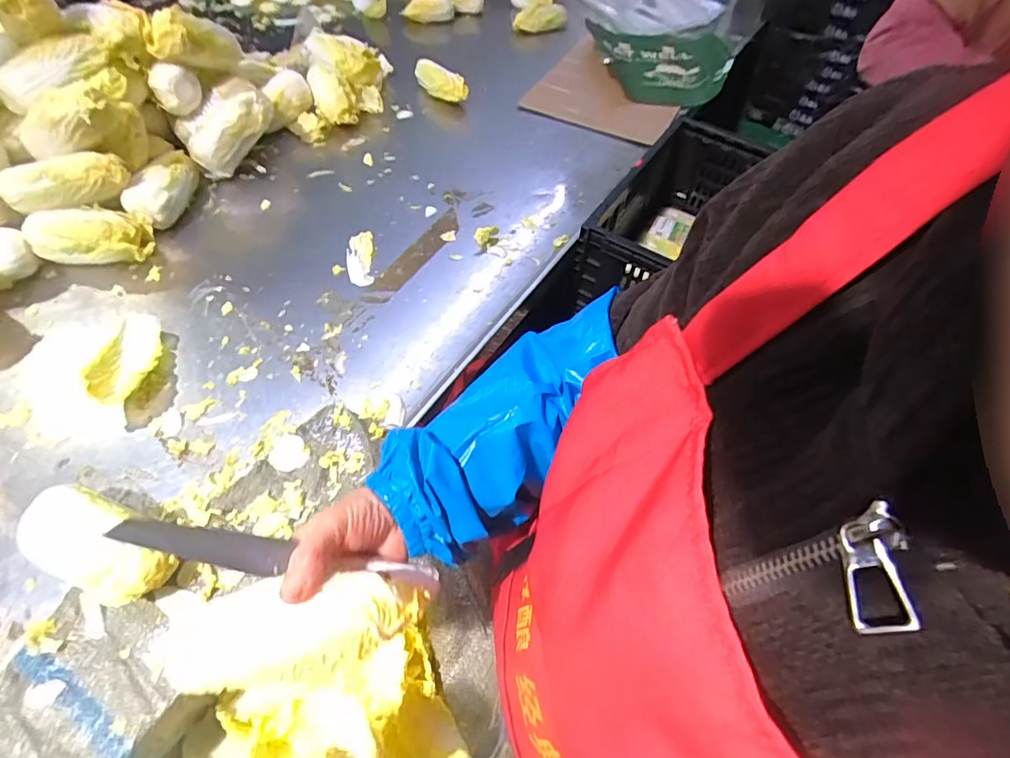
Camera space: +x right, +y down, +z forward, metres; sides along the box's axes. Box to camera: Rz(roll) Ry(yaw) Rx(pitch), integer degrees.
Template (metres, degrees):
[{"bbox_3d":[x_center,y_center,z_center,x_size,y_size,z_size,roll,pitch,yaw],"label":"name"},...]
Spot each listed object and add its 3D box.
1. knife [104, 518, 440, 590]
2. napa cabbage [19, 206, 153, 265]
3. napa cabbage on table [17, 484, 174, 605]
[{"bbox_3d":[-0.140,0.118,0.338,0.200,0.010,0.023,17,56,-20],"label":"knife"},{"bbox_3d":[-0.556,-0.187,0.690,0.139,0.062,0.072,-2,59,-5],"label":"napa cabbage"},{"bbox_3d":[-0.383,0.159,0.488,0.157,0.056,0.072,22,60,10],"label":"napa cabbage on table"}]

